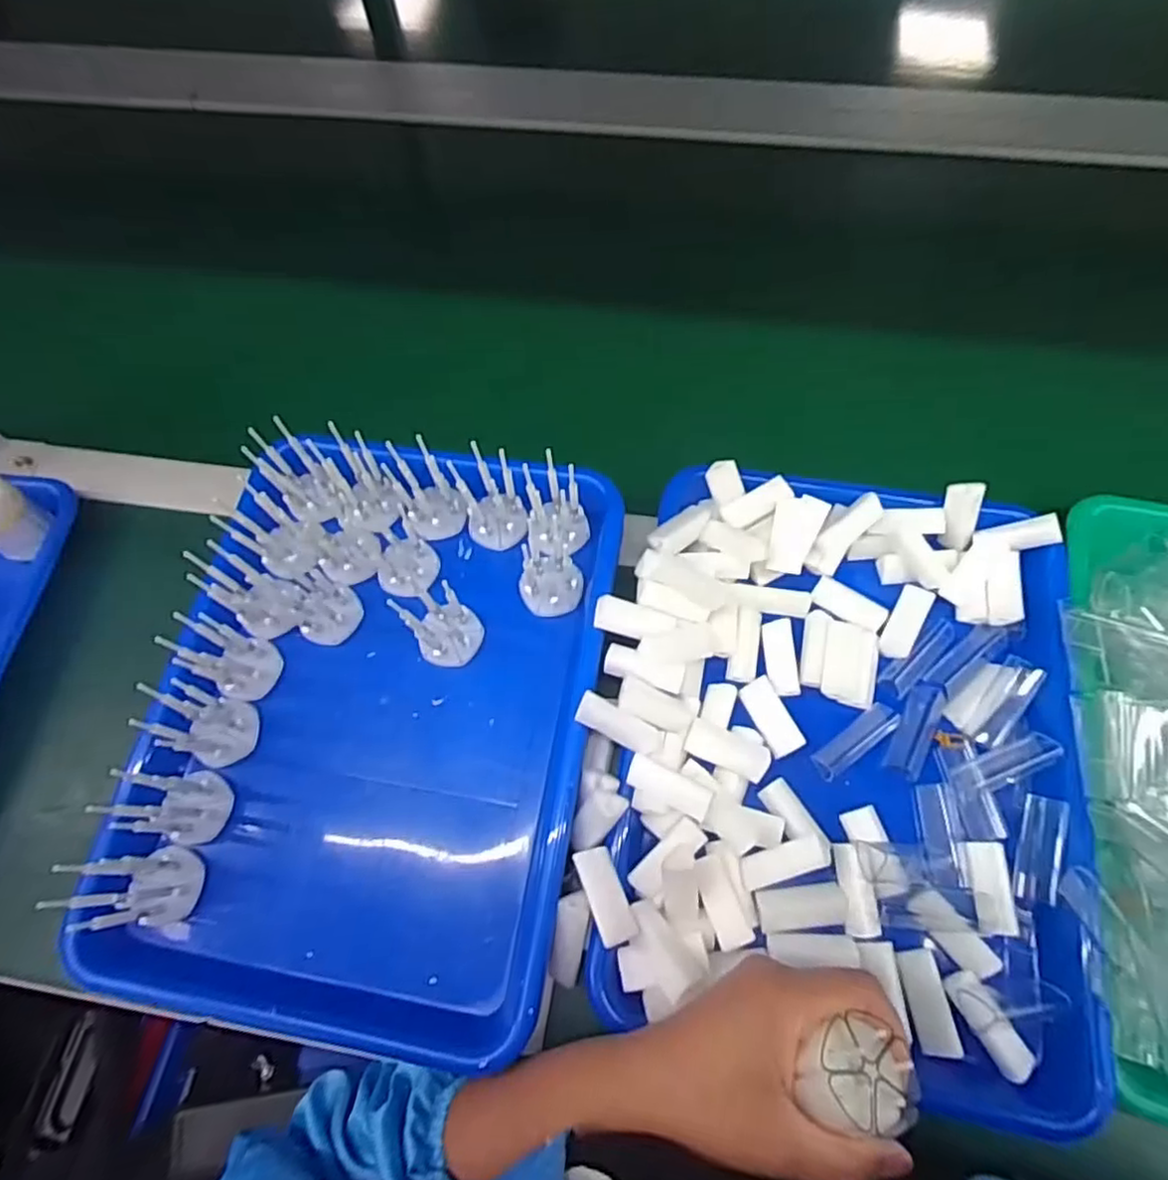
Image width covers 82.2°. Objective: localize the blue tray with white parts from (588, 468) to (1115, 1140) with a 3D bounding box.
[{"bbox_3d":[0.142,0.082,0.382,0.262,0.043,0.317,10,68,7],"label":"blue tray with white parts"}]

